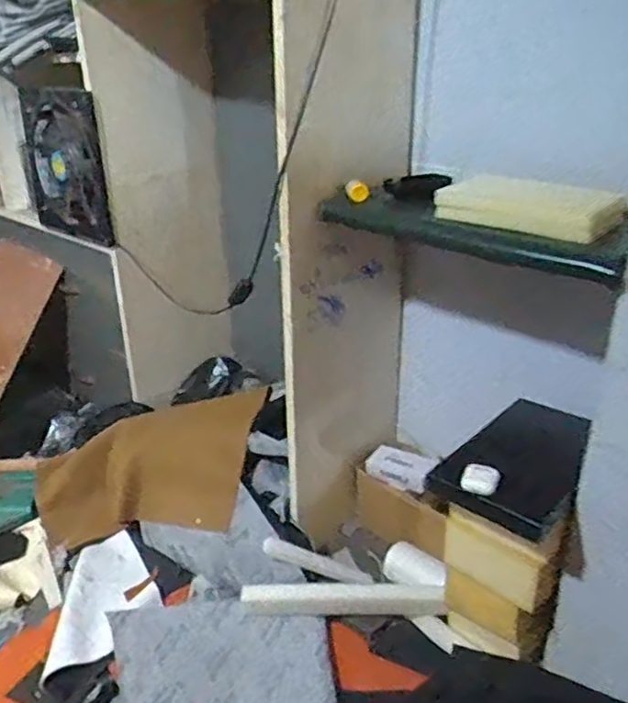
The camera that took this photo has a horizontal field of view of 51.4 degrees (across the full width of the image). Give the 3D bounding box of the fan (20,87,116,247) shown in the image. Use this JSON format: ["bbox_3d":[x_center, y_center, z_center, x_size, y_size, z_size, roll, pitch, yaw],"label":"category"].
[{"bbox_3d":[-0.539,-0.394,1.380,0.059,0.285,0.321,-20,32,-37],"label":"fan"}]

